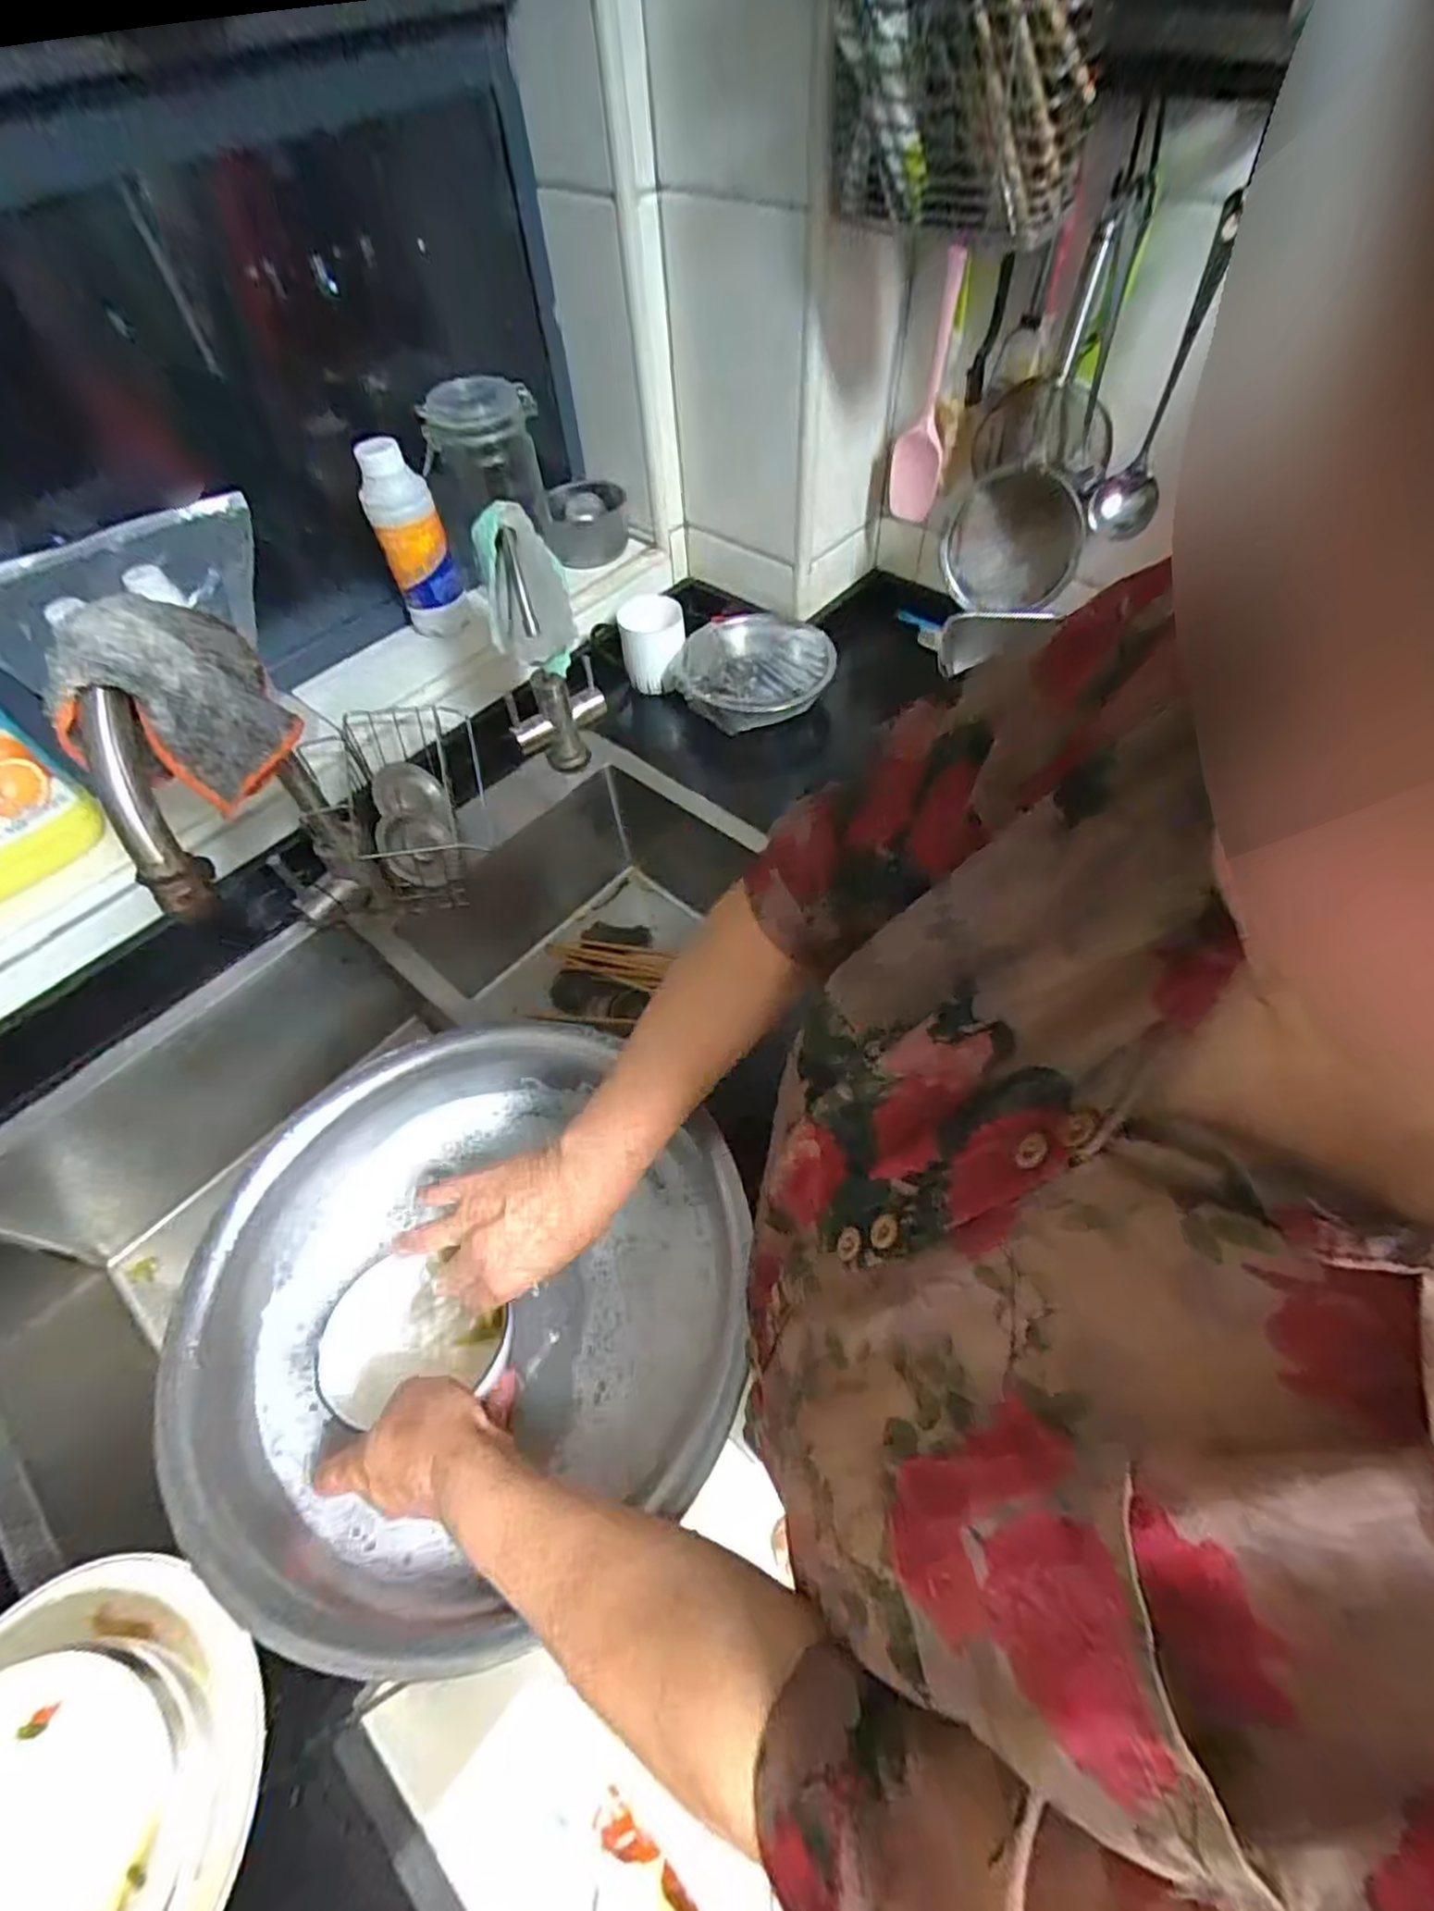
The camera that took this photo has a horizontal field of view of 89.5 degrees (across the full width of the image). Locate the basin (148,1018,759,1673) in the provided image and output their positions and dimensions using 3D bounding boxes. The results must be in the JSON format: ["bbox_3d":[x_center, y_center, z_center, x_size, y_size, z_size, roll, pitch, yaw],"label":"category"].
[{"bbox_3d":[-0.157,0.213,0.459,0.319,0.080,0.313,-1,56,2],"label":"basin"}]

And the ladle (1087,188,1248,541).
[{"bbox_3d":[0.390,-0.489,0.625,0.054,0.226,0.059,23,61,17],"label":"ladle"}]

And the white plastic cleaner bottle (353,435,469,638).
[{"bbox_3d":[-0.321,-0.435,0.769,0.066,0.184,0.057,-24,58,-12],"label":"white plastic cleaner bottle"}]

